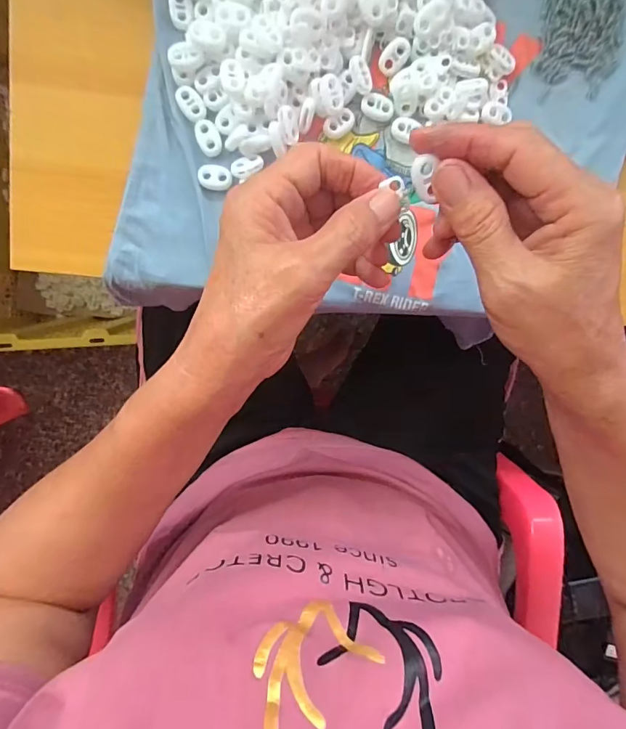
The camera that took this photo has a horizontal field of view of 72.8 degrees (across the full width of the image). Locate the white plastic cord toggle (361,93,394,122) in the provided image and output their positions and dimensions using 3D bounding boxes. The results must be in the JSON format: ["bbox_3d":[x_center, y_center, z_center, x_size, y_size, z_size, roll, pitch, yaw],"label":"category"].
[{"bbox_3d":[0.044,-0.174,0.288,0.022,0.005,0.015,14,97,-6],"label":"white plastic cord toggle"}]

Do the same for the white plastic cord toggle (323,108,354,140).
[{"bbox_3d":[0.019,-0.162,0.286,0.023,0.006,0.014,-31,99,0],"label":"white plastic cord toggle"}]

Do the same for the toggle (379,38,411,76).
[{"bbox_3d":[0.054,-0.204,0.280,0.015,0.009,0.021,43,93,-8],"label":"toggle"}]

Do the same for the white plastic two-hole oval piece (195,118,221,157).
[{"bbox_3d":[-0.069,-0.151,0.283,0.015,0.004,0.024,-25,99,0],"label":"white plastic two-hole oval piece"}]

